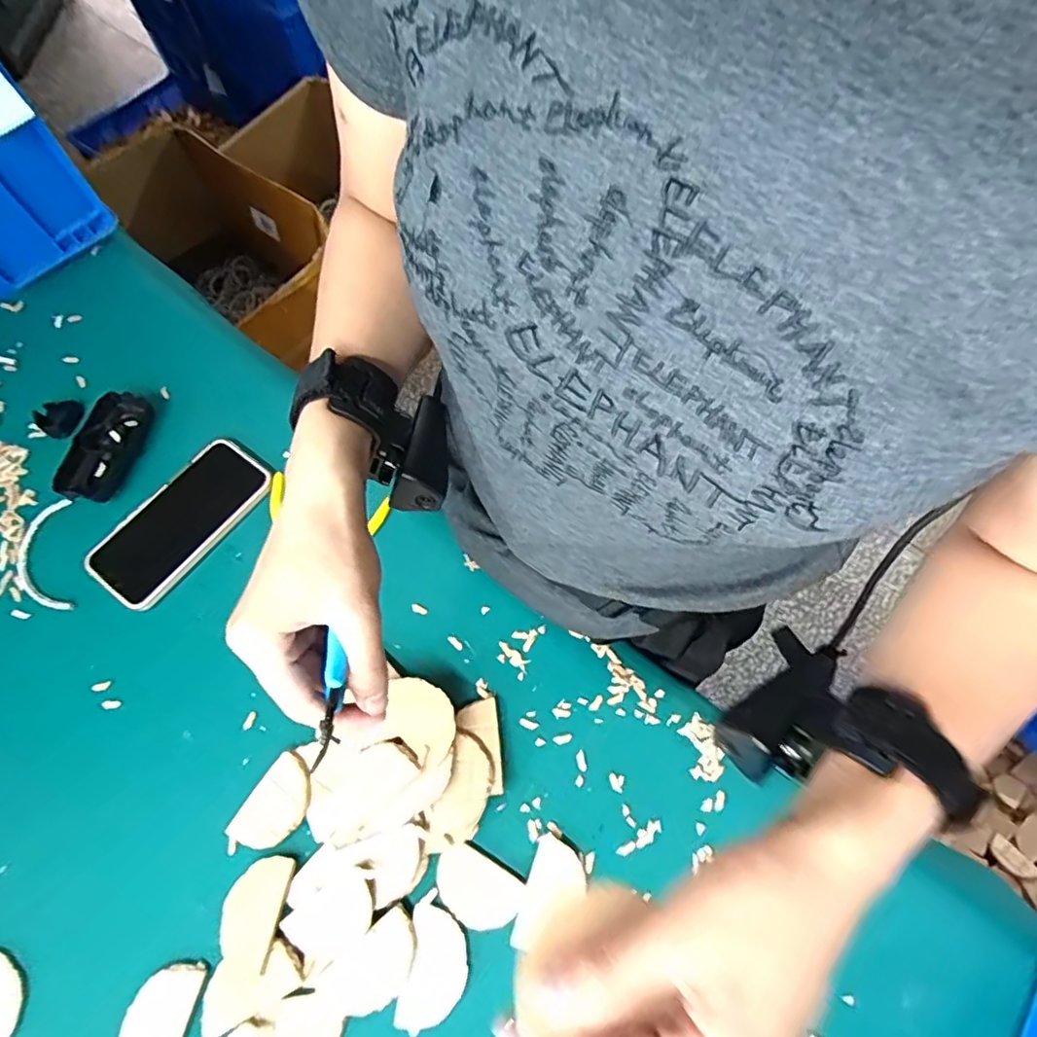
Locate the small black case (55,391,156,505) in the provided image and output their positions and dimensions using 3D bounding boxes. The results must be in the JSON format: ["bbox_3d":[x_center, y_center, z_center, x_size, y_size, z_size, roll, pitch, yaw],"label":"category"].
[{"bbox_3d":[-0.396,-0.071,0.551,0.042,0.029,0.110,12,69,6],"label":"small black case"}]

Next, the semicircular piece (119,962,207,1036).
[{"bbox_3d":[-0.247,0.342,0.390,0.042,0.004,0.069,15,69,7],"label":"semicircular piece"}]

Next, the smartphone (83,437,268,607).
[{"bbox_3d":[-0.310,-0.001,0.528,0.079,0.014,0.163,34,72,13],"label":"smartphone"}]

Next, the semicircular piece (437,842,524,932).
[{"bbox_3d":[-0.031,0.268,0.415,0.063,0.004,0.043,29,72,12],"label":"semicircular piece"}]

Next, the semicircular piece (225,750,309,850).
[{"bbox_3d":[-0.185,0.218,0.439,0.044,0.009,0.068,27,71,11],"label":"semicircular piece"}]

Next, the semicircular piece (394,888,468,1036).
[{"bbox_3d":[-0.058,0.309,0.400,0.042,0.004,0.078,7,68,4],"label":"semicircular piece"}]

